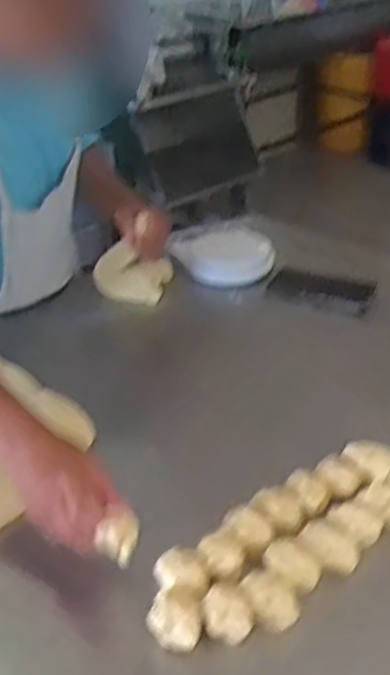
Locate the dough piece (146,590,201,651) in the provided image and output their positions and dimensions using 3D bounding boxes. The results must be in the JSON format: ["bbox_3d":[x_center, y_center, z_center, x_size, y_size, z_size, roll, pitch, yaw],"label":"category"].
[{"bbox_3d":[-0.019,0.260,0.678,0.045,0.034,0.049,-2,32,1],"label":"dough piece"}]

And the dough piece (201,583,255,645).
[{"bbox_3d":[0.030,0.253,0.677,0.045,0.047,0.034,-6,32,-4],"label":"dough piece"}]

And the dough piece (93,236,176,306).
[{"bbox_3d":[-0.098,-0.104,1.199,0.125,0.095,0.042,-8,32,-8],"label":"dough piece"}]

